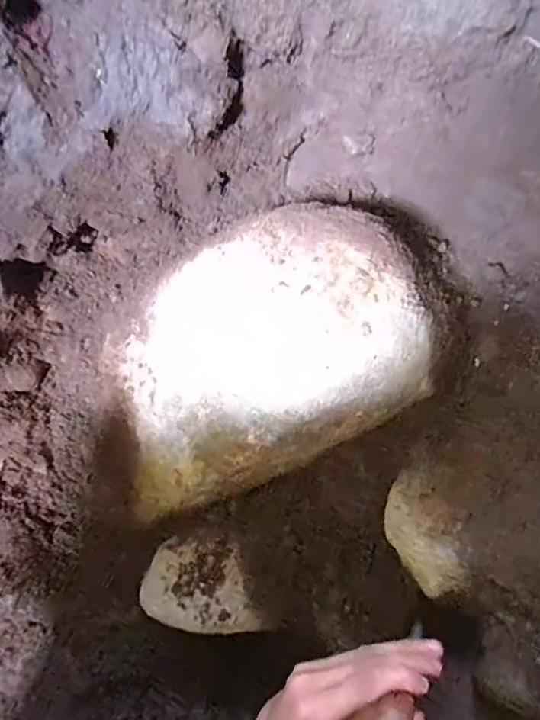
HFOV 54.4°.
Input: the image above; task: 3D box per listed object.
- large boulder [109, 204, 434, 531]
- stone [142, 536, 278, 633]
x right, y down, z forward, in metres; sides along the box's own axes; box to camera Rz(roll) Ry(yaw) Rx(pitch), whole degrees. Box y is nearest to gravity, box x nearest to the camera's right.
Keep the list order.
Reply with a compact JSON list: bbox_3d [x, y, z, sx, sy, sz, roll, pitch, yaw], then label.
[{"bbox_3d":[-0.008,0.000,0.507,0.140,0.330,0.206,9,50,-54],"label":"large boulder"},{"bbox_3d":[-0.056,0.213,0.500,0.129,0.047,0.083,7,57,0],"label":"stone"}]

